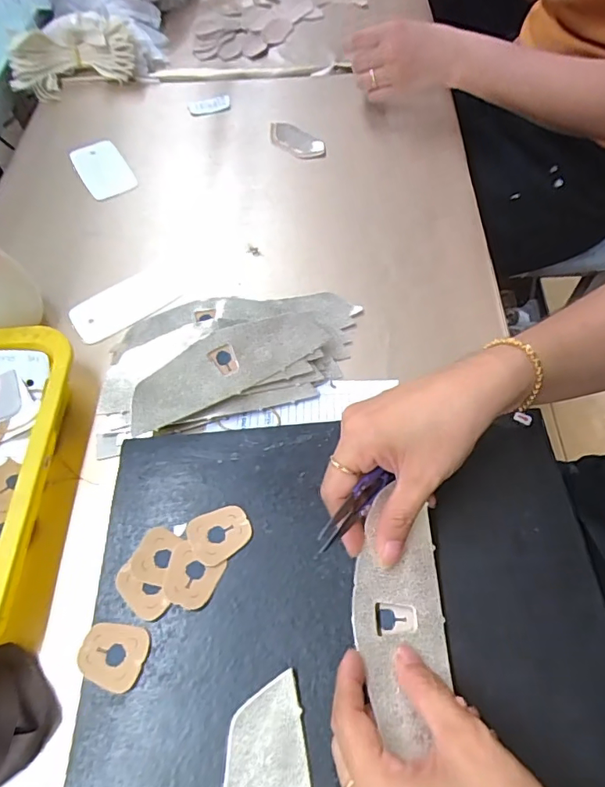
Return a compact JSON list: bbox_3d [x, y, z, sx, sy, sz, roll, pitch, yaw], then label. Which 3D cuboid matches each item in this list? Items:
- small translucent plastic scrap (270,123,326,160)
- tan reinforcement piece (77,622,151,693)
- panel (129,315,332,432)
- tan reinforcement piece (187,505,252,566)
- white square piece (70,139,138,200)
[{"bbox_3d":[-0.009,-0.292,0.580,0.080,0.005,0.035,33,79,18],"label":"small translucent plastic scrap"},{"bbox_3d":[-0.109,0.150,0.289,0.036,0.004,0.033,13,60,10],"label":"tan reinforcement piece"},{"bbox_3d":[-0.058,-0.024,0.386,0.158,0.005,0.049,-24,83,-13],"label":"panel"},{"bbox_3d":[-0.054,0.090,0.323,0.039,0.004,0.033,-25,61,-12],"label":"tan reinforcement piece"},{"bbox_3d":[-0.227,-0.256,0.568,0.054,0.005,0.100,-29,61,-14],"label":"white square piece"}]

